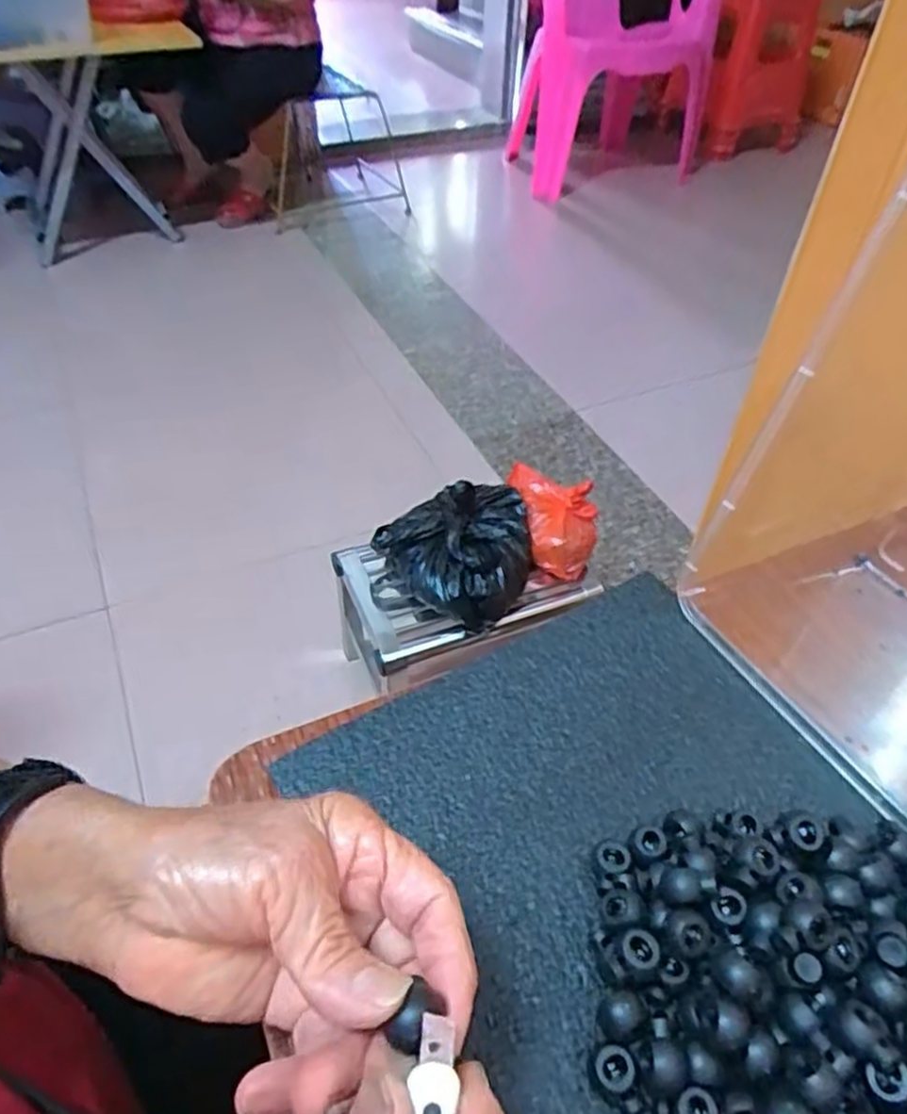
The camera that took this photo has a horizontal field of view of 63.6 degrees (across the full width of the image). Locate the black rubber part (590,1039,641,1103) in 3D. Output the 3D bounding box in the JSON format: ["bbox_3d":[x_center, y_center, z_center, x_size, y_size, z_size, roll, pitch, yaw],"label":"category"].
[{"bbox_3d":[0.058,0.185,0.264,0.017,0.013,0.015,26,51,22],"label":"black rubber part"}]

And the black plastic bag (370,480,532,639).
[{"bbox_3d":[0.015,-0.008,0.881,0.199,0.093,0.159,-31,54,-28],"label":"black plastic bag"}]

